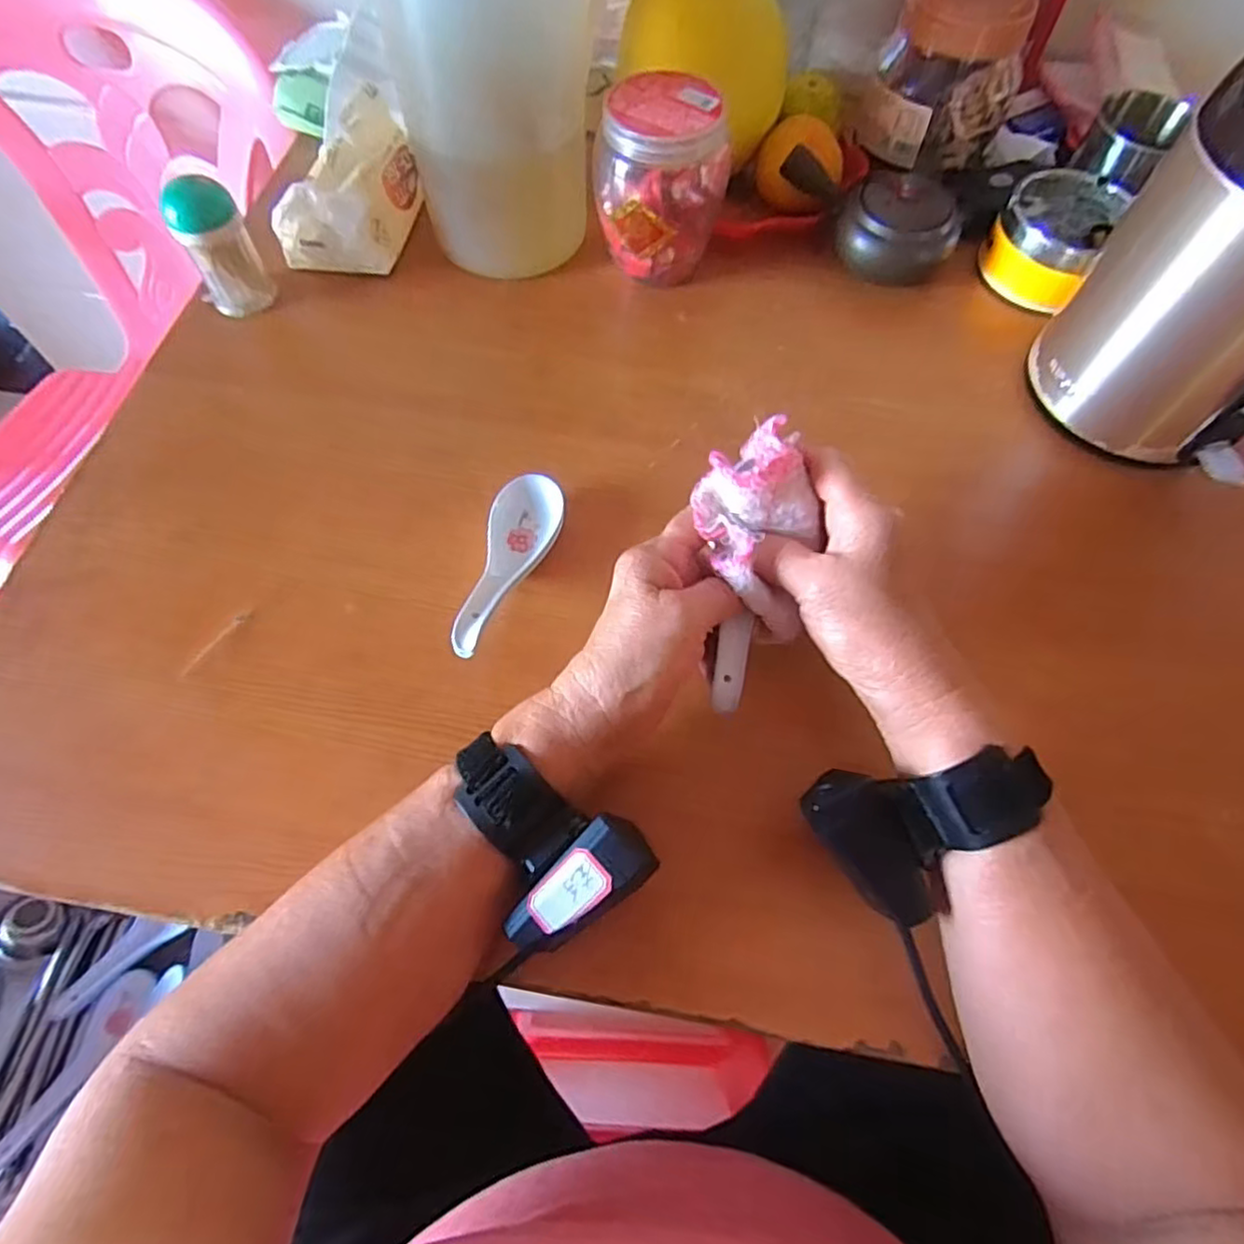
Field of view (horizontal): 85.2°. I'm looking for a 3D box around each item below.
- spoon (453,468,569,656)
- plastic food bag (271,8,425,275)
[{"bbox_3d":[-0.067,-0.034,0.405,0.041,0.035,0.131,10,62,4],"label":"spoon"},{"bbox_3d":[-0.202,-0.329,0.504,0.119,0.141,0.062,-38,69,-19],"label":"plastic food bag"}]

